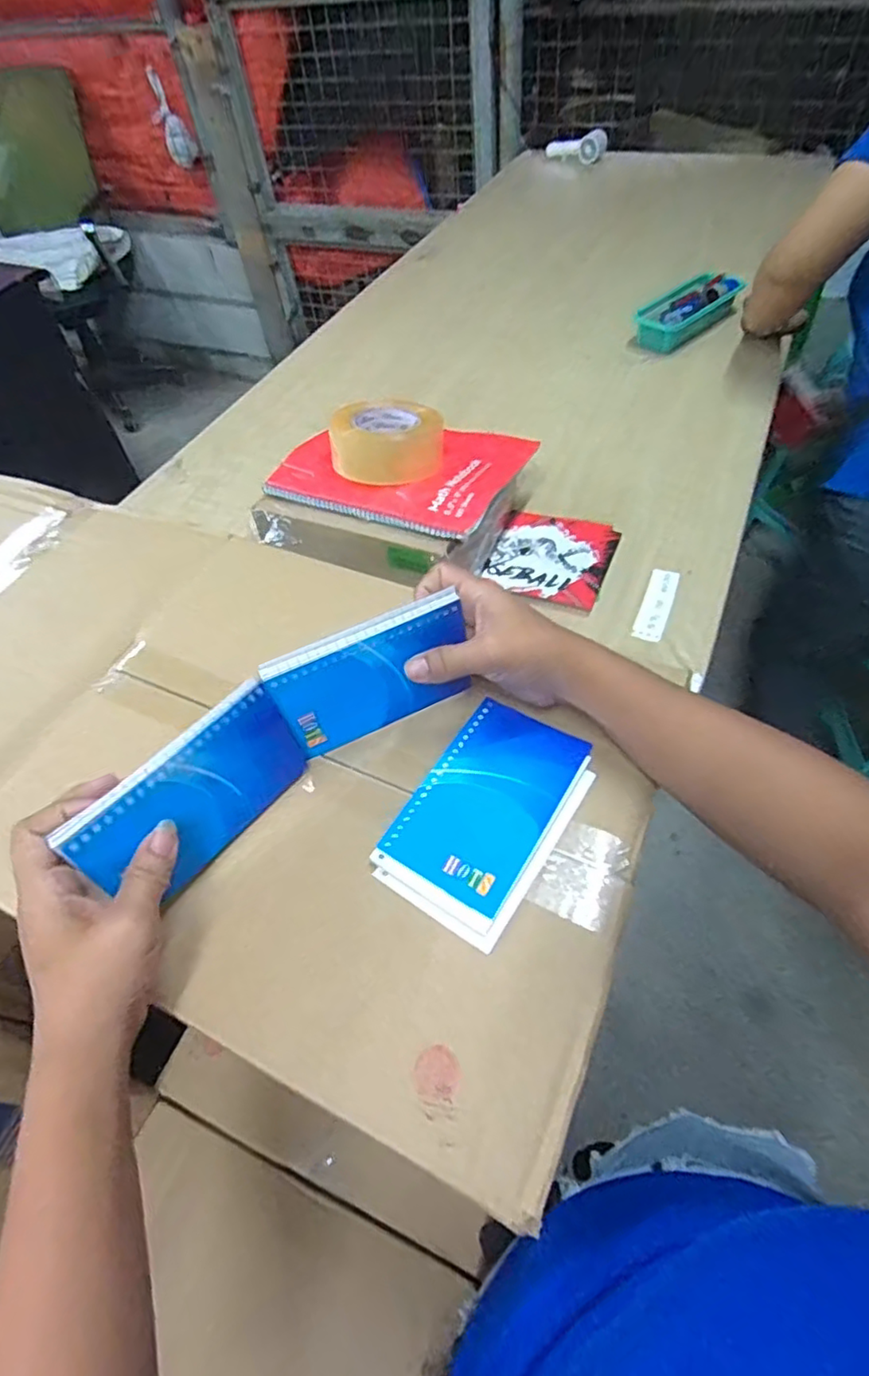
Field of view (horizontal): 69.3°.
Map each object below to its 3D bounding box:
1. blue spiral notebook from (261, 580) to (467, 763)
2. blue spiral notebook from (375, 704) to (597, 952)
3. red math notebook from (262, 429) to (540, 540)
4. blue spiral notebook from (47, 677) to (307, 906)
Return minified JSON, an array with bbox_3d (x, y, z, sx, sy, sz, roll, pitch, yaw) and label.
[{"bbox_3d":[-0.039,-0.005,0.409,0.125,0.079,0.016,-21,44,-12],"label":"blue spiral notebook"},{"bbox_3d":[0.033,0.075,0.390,0.088,0.010,0.143,26,60,23],"label":"blue spiral notebook"},{"bbox_3d":[-0.043,-0.273,0.766,0.272,0.022,0.203,19,56,18],"label":"red math notebook"},{"bbox_3d":[-0.136,0.063,0.365,0.013,0.082,0.128,24,57,33],"label":"blue spiral notebook"}]

